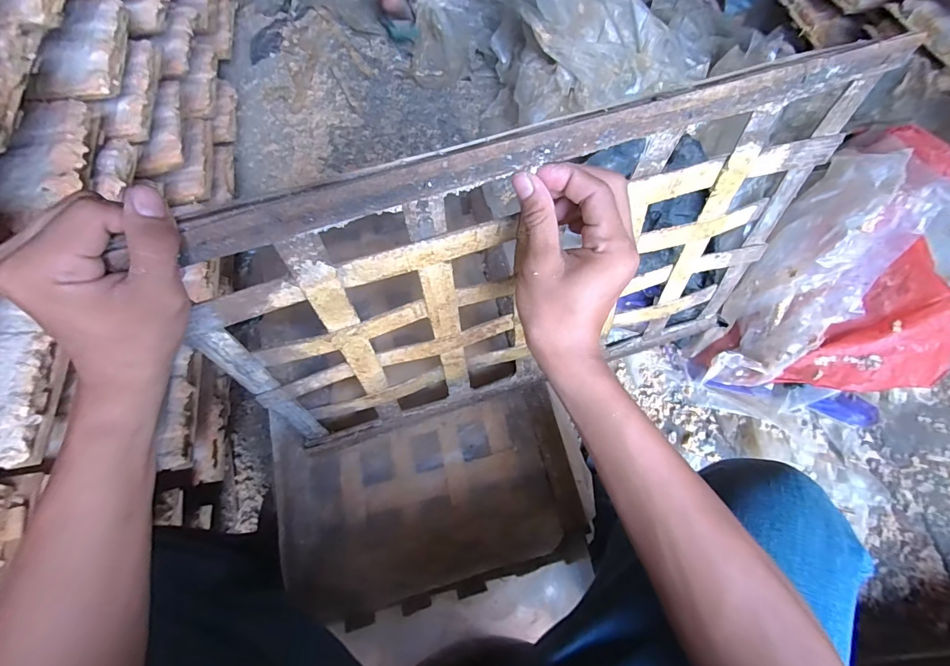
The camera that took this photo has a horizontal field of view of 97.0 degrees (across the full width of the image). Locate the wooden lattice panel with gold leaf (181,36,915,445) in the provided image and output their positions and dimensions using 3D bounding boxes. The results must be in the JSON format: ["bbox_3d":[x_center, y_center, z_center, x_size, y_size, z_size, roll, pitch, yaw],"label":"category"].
[{"bbox_3d":[0.049,-0.036,0.375,0.509,0.323,0.018,-18,59,-4],"label":"wooden lattice panel with gold leaf"}]

